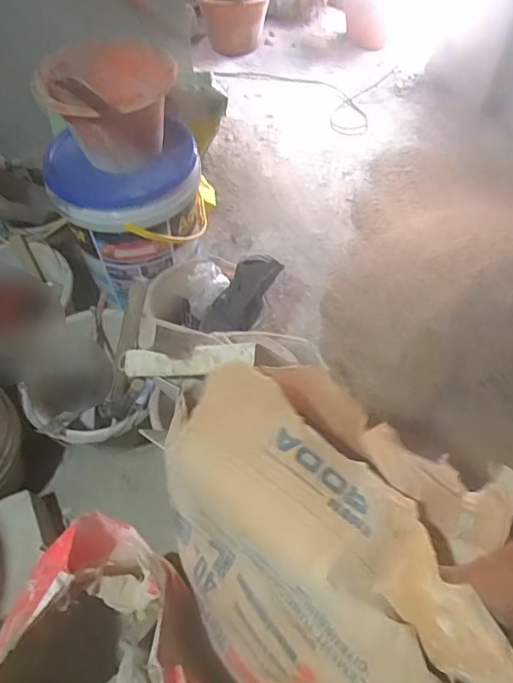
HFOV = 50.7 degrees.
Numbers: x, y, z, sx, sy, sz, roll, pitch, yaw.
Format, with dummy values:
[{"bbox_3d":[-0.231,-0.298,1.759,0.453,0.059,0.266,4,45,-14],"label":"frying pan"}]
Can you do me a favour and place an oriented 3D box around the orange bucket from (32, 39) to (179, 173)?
[{"bbox_3d":[-0.294,-0.448,1.042,0.244,0.176,0.244,0,56,0],"label":"orange bucket"}]

